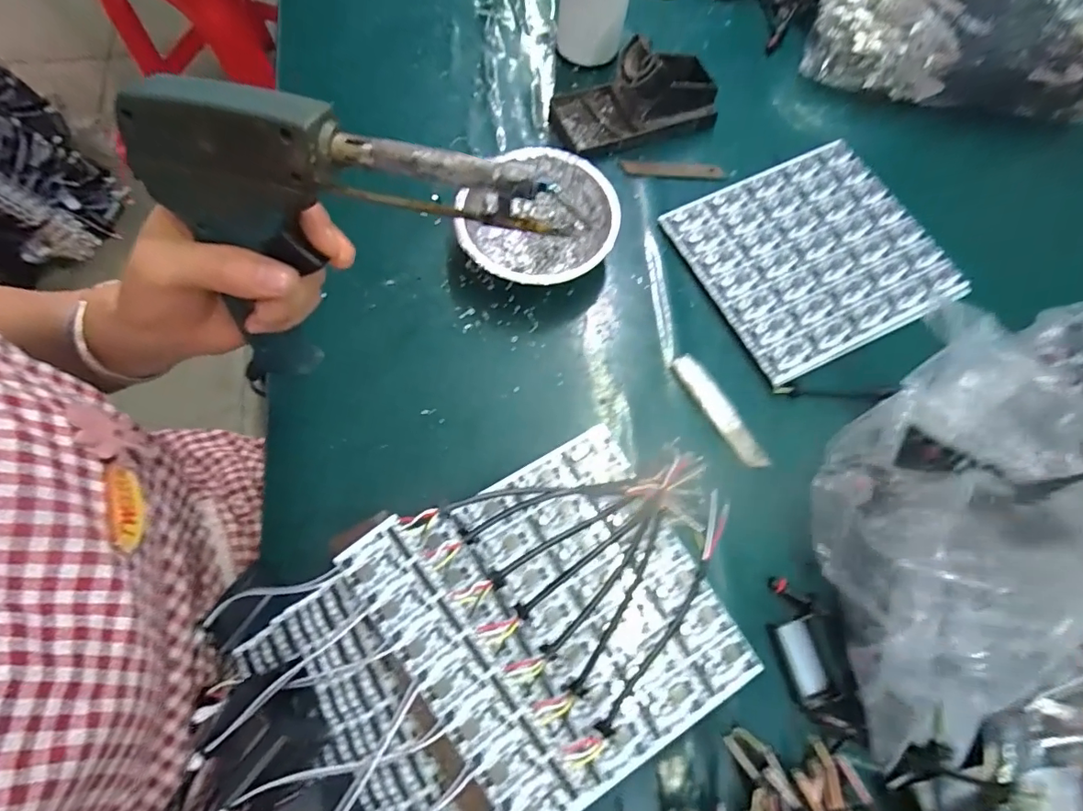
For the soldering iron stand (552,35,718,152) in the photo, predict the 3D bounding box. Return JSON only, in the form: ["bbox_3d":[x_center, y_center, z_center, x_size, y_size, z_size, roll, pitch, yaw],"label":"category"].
[{"bbox_3d":[0.089,-0.293,0.483,0.149,0.068,0.073,-15,71,-5],"label":"soldering iron stand"}]

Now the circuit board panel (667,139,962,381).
[{"bbox_3d":[0.233,-0.131,0.450,0.195,0.009,0.180,-25,73,-9],"label":"circuit board panel"}]

